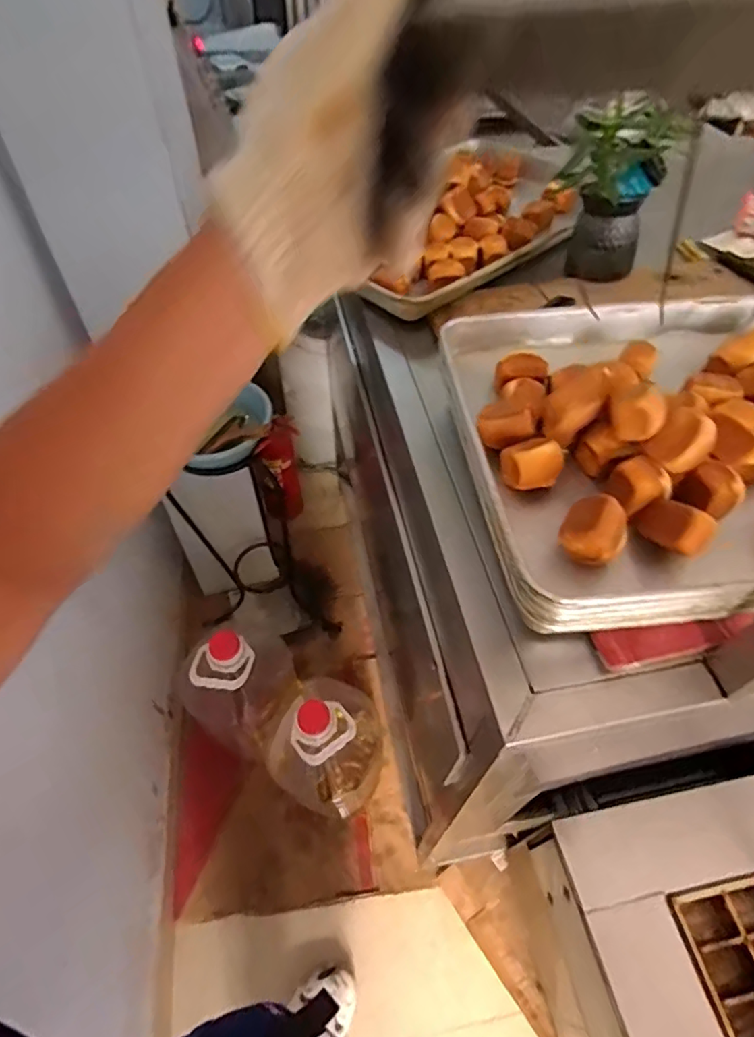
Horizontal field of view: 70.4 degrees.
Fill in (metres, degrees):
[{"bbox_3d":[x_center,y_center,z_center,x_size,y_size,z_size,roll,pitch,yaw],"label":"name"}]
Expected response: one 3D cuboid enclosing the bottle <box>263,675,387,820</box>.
[{"bbox_3d":[-0.108,0.501,1.213,0.228,0.426,0.253,33,58,22],"label":"bottle"}]

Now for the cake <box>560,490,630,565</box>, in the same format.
[{"bbox_3d":[0.197,0.009,0.482,0.052,0.042,0.055,0,52,-1],"label":"cake"}]

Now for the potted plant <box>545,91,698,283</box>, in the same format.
[{"bbox_3d":[0.350,-0.494,0.819,0.158,0.225,0.135,20,54,14],"label":"potted plant"}]

